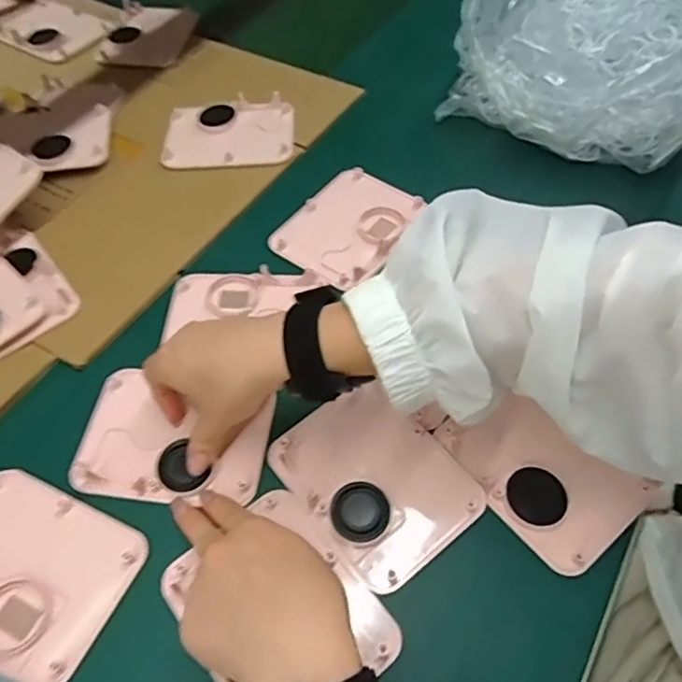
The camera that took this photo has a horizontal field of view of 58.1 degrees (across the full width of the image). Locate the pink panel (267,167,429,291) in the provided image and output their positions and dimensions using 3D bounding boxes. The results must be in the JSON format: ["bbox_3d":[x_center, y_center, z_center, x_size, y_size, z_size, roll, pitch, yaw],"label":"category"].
[{"bbox_3d":[0.010,-0.106,0.545,0.093,0.012,0.125,31,60,20],"label":"pink panel"}]

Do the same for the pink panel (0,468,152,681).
[{"bbox_3d":[-0.194,0.141,0.378,0.124,0.007,0.098,21,57,15],"label":"pink panel"}]

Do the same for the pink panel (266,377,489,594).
[{"bbox_3d":[0.023,0.089,0.407,0.096,0.017,0.121,-33,61,-21],"label":"pink panel"}]

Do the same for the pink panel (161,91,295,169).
[{"bbox_3d":[-0.112,-0.208,0.616,0.127,0.014,0.093,-2,55,-2],"label":"pink panel"}]

